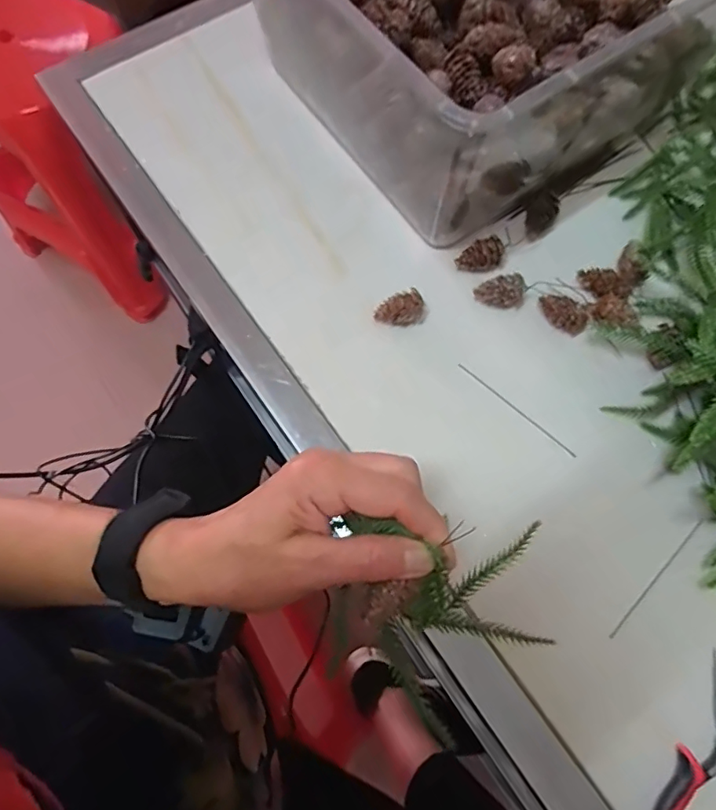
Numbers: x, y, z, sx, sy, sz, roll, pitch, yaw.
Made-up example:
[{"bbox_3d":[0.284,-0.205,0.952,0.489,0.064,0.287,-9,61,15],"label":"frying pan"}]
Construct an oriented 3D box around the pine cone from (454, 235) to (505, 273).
[{"bbox_3d":[0.093,-0.112,0.396,0.035,0.022,0.018,-17,72,-4],"label":"pine cone"}]

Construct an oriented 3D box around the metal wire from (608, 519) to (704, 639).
[{"bbox_3d":[0.191,0.110,0.335,0.098,0.005,0.004,-44,76,-12],"label":"metal wire"}]

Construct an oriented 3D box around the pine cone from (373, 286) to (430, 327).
[{"bbox_3d":[0.032,-0.070,0.383,0.039,0.023,0.017,-9,72,-1],"label":"pine cone"}]

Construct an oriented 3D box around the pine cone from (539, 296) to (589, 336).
[{"bbox_3d":[0.150,-0.067,0.382,0.036,0.021,0.019,41,77,13],"label":"pine cone"}]

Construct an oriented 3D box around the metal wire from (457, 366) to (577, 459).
[{"bbox_3d":[0.111,0.002,0.369,0.100,0.004,0.004,41,77,13],"label":"metal wire"}]

